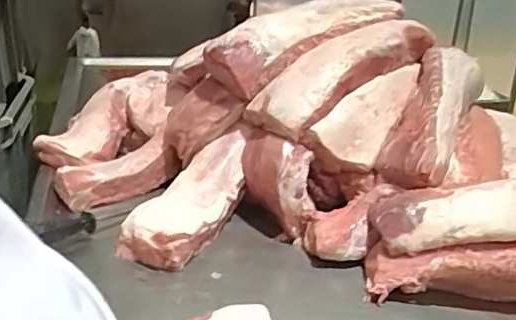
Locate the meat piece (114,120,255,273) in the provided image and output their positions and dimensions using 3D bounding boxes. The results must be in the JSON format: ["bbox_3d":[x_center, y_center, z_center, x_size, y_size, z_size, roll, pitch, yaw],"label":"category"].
[{"bbox_3d":[-0.114,0.064,1.039,0.127,0.096,0.345,12,39,21],"label":"meat piece"}]

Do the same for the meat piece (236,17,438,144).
[{"bbox_3d":[0.172,-0.180,1.155,0.424,0.095,0.141,-31,36,-24],"label":"meat piece"}]

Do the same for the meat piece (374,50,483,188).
[{"bbox_3d":[0.342,-0.104,1.110,0.123,0.102,0.402,14,48,24],"label":"meat piece"}]

